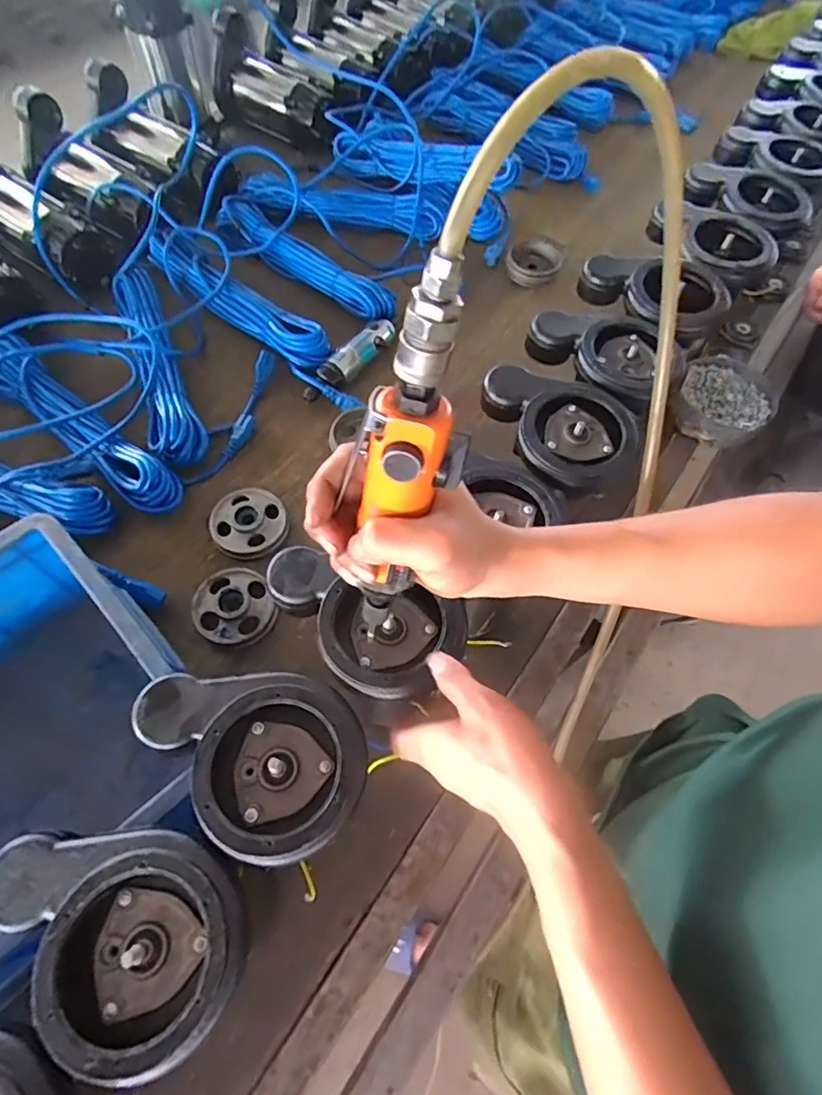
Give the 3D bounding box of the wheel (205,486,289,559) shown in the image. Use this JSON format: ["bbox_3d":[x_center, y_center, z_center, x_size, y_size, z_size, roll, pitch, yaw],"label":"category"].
[{"bbox_3d":[-0.194,-0.031,0.647,0.088,0.033,0.086,1,63,-2],"label":"wheel"}]

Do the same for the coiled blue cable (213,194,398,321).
[{"bbox_3d":[-0.166,-0.446,0.845,0.344,0.040,0.069,37,67,15],"label":"coiled blue cable"}]

